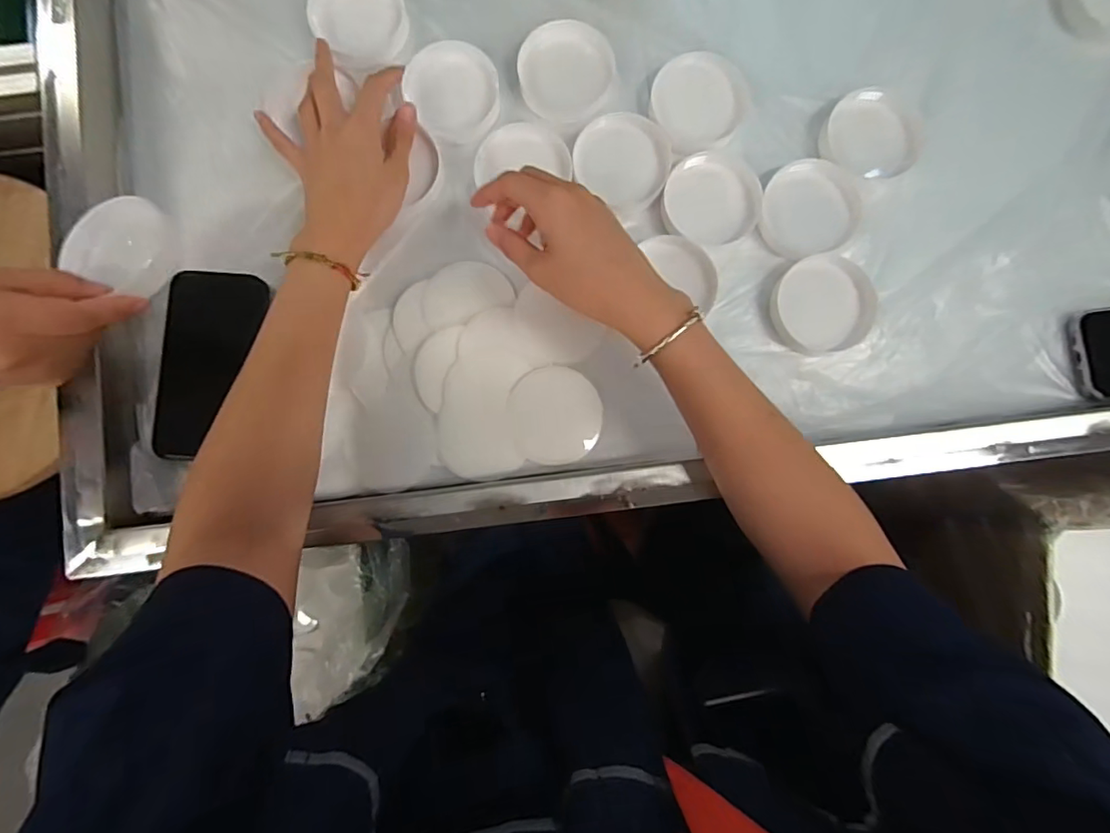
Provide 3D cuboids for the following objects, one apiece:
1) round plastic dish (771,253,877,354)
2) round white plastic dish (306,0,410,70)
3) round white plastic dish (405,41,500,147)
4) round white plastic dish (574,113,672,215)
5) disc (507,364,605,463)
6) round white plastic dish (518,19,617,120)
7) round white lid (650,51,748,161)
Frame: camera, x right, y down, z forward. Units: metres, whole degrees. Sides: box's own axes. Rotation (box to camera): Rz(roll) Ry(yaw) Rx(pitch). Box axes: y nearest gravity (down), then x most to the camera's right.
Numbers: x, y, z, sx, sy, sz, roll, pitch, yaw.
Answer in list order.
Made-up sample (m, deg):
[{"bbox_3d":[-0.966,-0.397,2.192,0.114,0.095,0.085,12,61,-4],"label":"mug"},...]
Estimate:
[{"bbox_3d":[0.214,-0.090,0.412,0.081,0.012,0.073,-16,86,-1],"label":"round plastic dish"},{"bbox_3d":[-0.161,-0.326,0.427,0.075,0.013,0.081,0,86,0],"label":"round white plastic dish"},{"bbox_3d":[-0.084,-0.267,0.425,0.071,0.014,0.080,6,86,0],"label":"round white plastic dish"},{"bbox_3d":[0.057,-0.209,0.422,0.074,0.022,0.067,34,87,2],"label":"round white plastic dish"},{"bbox_3d":[0.001,-0.001,0.410,0.070,0.010,0.075,0,86,0],"label":"disc"},{"bbox_3d":[0.009,-0.283,0.427,0.074,0.014,0.075,0,86,0],"label":"round white plastic dish"},{"bbox_3d":[0.117,-0.253,0.417,0.075,0.011,0.071,0,86,0],"label":"round white lid"}]

